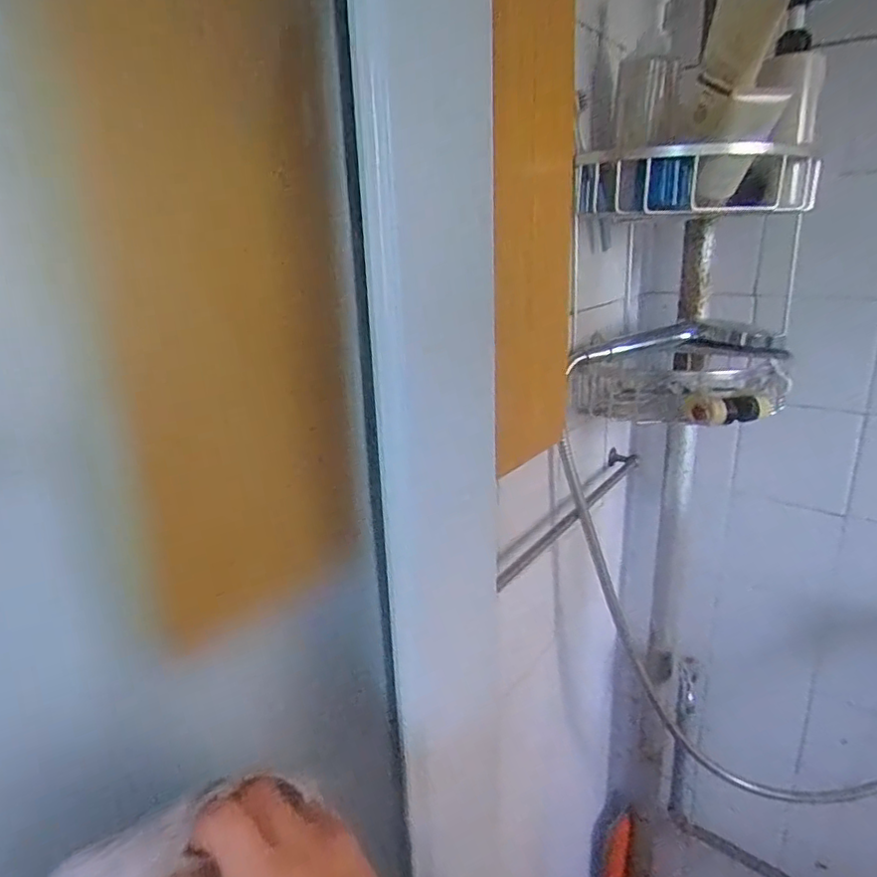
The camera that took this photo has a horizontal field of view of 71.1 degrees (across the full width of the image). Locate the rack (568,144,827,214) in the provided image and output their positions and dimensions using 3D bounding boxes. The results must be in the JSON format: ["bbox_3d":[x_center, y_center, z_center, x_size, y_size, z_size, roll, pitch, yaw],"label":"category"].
[{"bbox_3d":[0.284,-0.286,0.677,0.244,0.067,0.131,7,20,24],"label":"rack"}]

